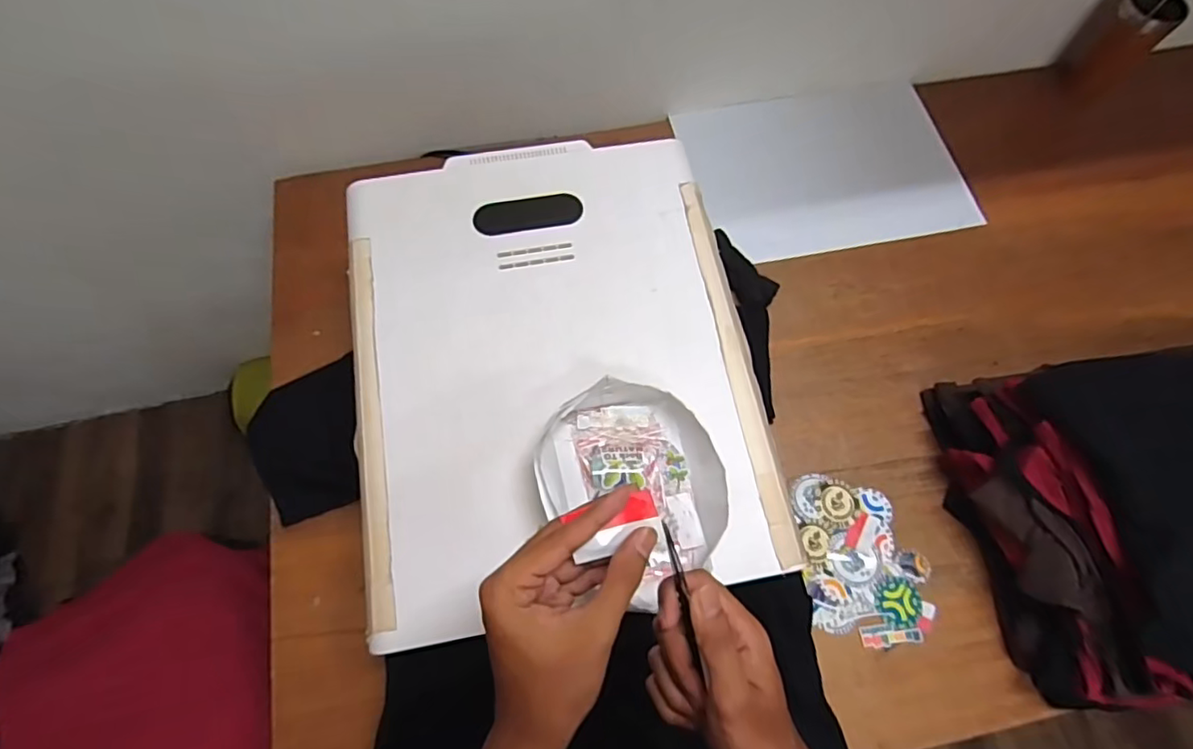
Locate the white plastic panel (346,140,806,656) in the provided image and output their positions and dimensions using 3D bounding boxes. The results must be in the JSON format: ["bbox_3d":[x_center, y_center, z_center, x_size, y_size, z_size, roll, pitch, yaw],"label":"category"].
[{"bbox_3d":[-0.048,-0.026,0.603,0.395,0.020,0.496,-9,70,-5],"label":"white plastic panel"}]

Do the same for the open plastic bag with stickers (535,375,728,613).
[{"bbox_3d":[0.034,0.102,0.531,0.153,0.048,0.185,-23,72,-10],"label":"open plastic bag with stickers"}]

